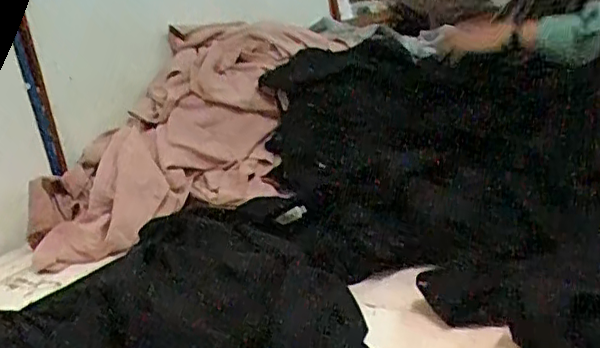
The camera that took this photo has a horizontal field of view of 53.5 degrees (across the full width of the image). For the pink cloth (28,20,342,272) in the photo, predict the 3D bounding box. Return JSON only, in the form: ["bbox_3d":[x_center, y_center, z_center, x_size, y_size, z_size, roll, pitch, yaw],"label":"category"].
[{"bbox_3d":[-0.268,-0.092,1.402,0.387,0.233,0.850,10,48,36],"label":"pink cloth"}]

